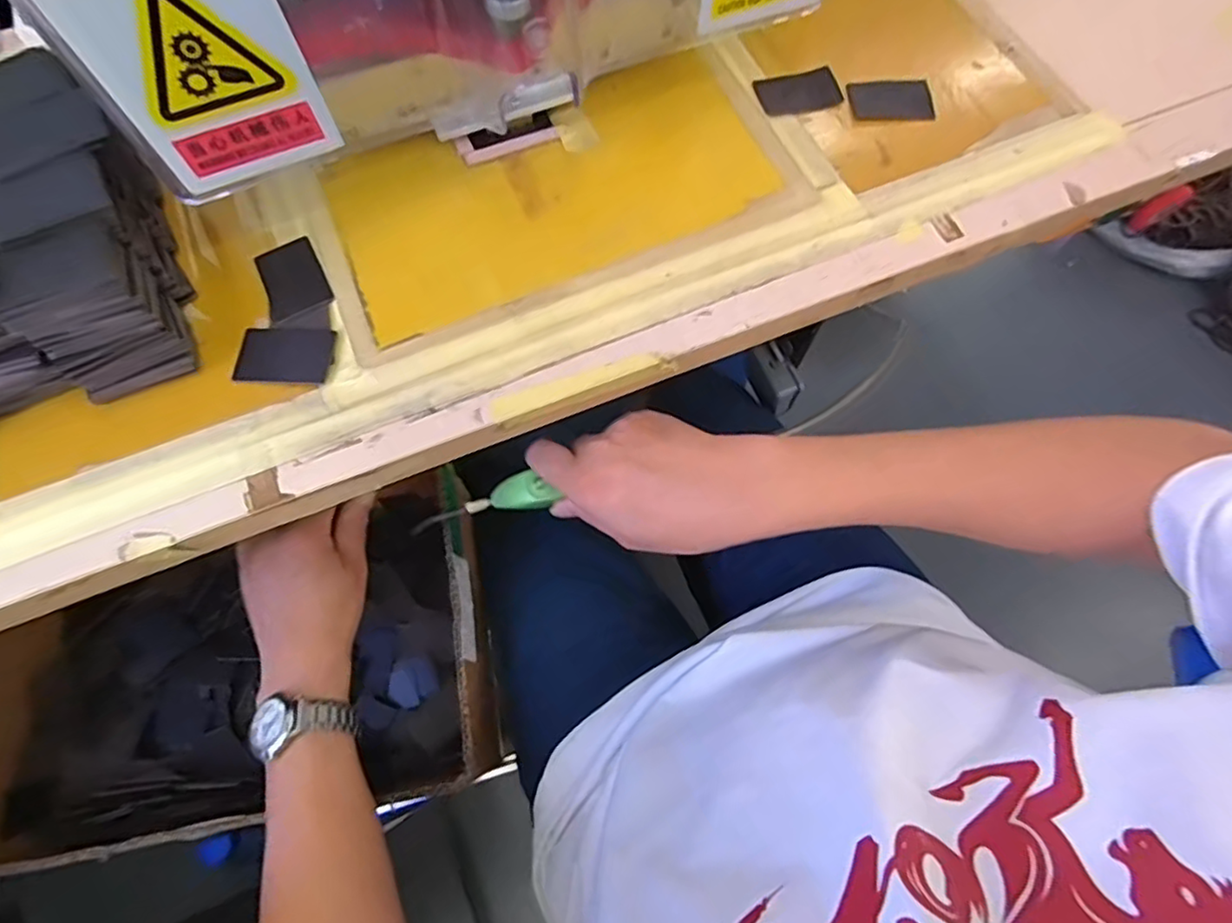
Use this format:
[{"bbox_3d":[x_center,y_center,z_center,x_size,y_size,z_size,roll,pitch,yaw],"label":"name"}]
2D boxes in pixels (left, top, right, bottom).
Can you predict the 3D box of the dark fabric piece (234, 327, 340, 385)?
[{"bbox_3d":[-0.191,-0.062,0.362,0.053,0.004,0.034,4,69,1],"label":"dark fabric piece"}]

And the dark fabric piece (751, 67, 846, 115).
[{"bbox_3d":[0.125,-0.255,0.430,0.055,0.004,0.033,-14,70,-5],"label":"dark fabric piece"}]

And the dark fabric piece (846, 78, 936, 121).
[{"bbox_3d":[0.188,-0.247,0.429,0.056,0.004,0.041,-6,69,-3],"label":"dark fabric piece"}]

